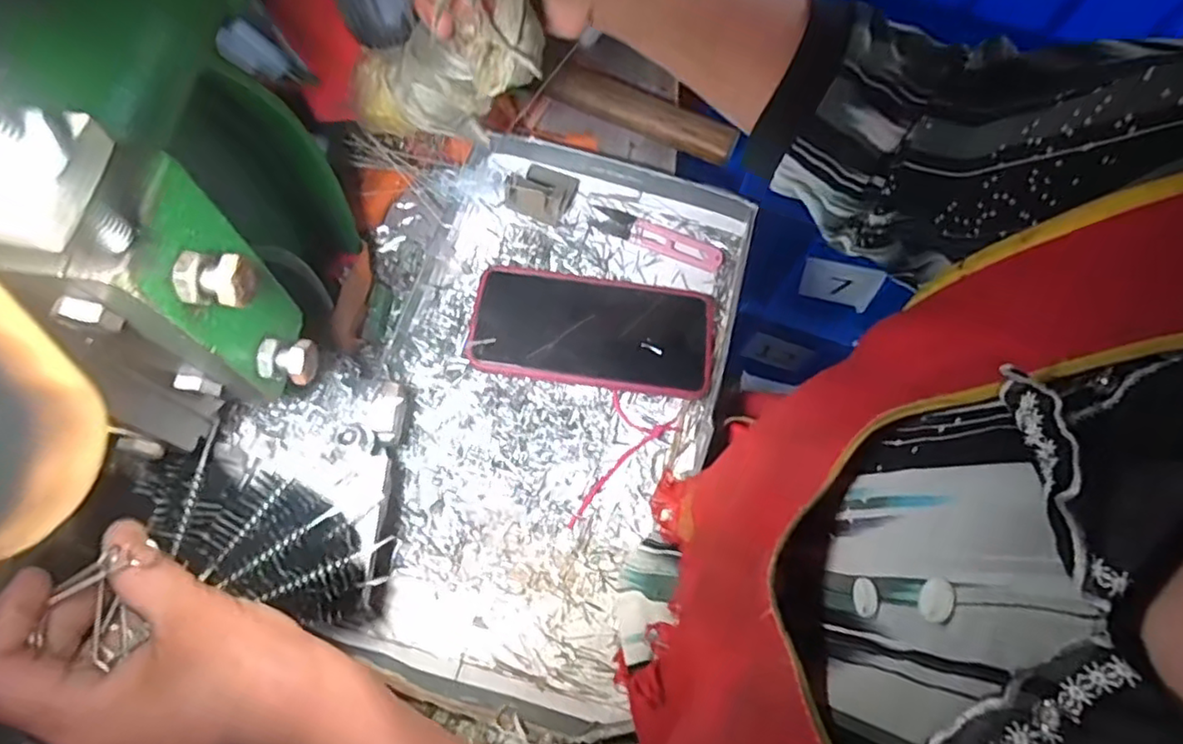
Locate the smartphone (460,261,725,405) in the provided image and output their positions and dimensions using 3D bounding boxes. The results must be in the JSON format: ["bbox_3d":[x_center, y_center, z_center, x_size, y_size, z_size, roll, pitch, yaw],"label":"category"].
[{"bbox_3d":[0.003,-0.030,0.434,0.161,0.014,0.084,9,70,-2],"label":"smartphone"}]

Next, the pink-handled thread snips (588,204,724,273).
[{"bbox_3d":[0.049,-0.100,0.475,0.099,0.005,0.027,21,69,4],"label":"pink-handled thread snips"}]

